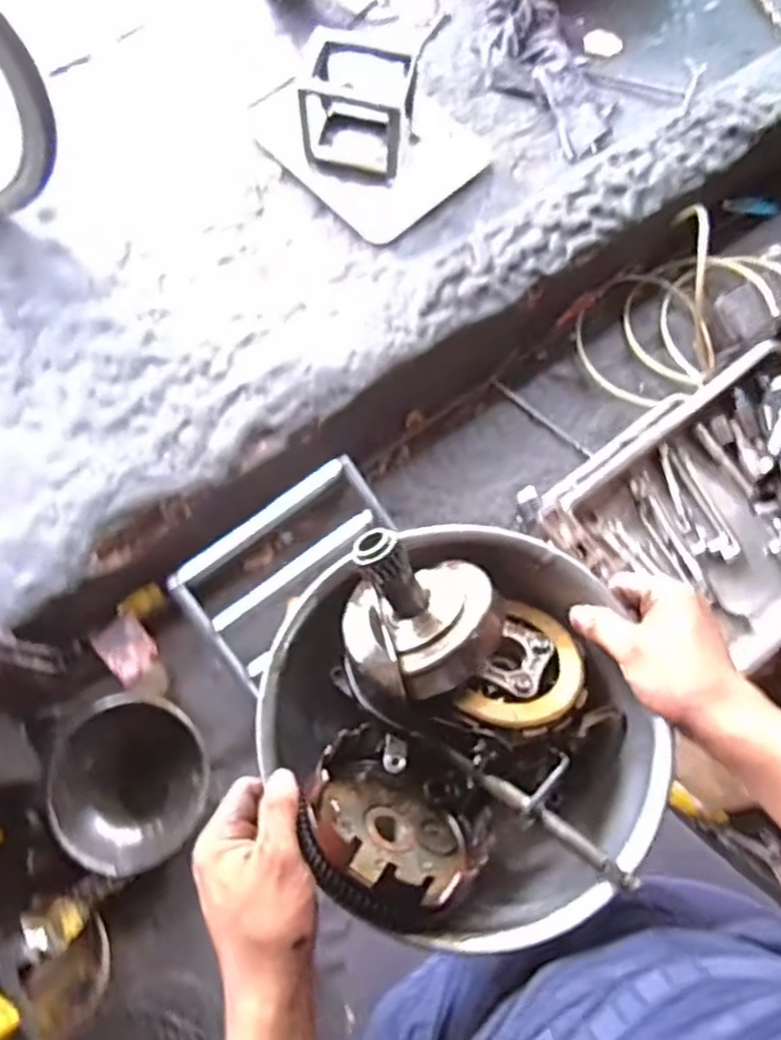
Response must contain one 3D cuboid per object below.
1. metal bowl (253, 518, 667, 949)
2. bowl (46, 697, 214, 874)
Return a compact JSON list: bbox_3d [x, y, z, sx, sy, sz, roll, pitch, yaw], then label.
[{"bbox_3d":[0.045,0.135,0.488,0.237,0.092,0.244,0,73,-1],"label":"metal bowl"},{"bbox_3d":[-0.471,0.475,1.343,0.261,0.102,0.286,0,73,-1],"label":"bowl"}]

